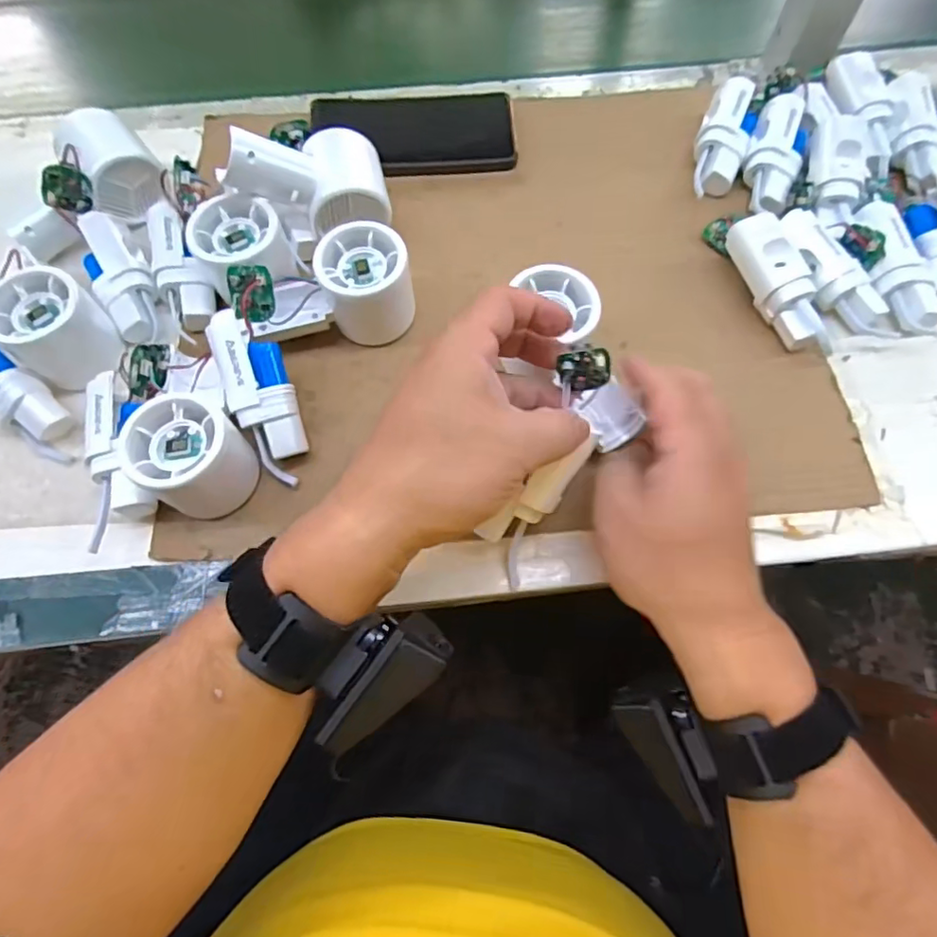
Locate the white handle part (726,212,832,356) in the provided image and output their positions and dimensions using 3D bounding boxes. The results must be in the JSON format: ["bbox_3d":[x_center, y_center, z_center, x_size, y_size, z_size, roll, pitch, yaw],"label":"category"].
[{"bbox_3d":[0.209,-0.124,0.384,0.031,0.025,0.101,-21,82,-7],"label":"white handle part"}]

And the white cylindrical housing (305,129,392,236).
[{"bbox_3d":[-0.084,-0.198,0.408,0.053,0.050,0.068,-6,67,-3],"label":"white cylindrical housing"}]

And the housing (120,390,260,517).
[{"bbox_3d":[-0.161,-0.008,0.337,0.056,0.058,0.055,0,67,0],"label":"housing"}]

